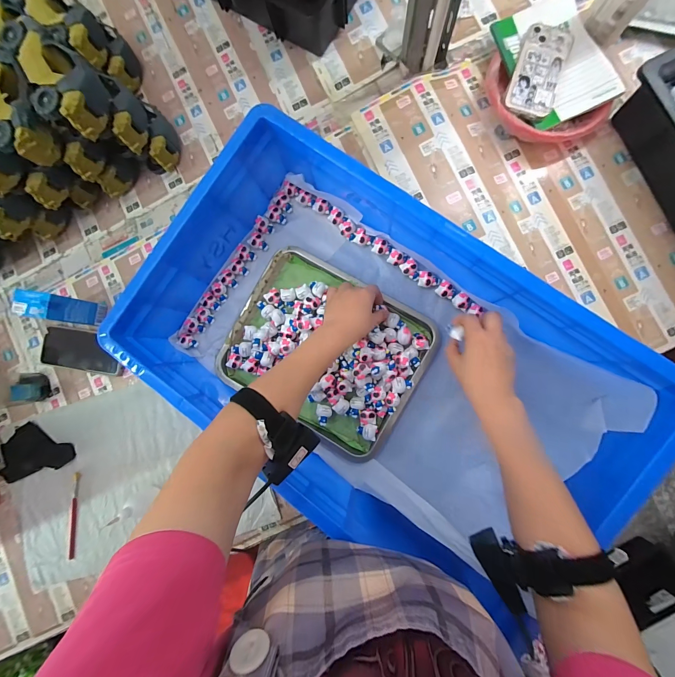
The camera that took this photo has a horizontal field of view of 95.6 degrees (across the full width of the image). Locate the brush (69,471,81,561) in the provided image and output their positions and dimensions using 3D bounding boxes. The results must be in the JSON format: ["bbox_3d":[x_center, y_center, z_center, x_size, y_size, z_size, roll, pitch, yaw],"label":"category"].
[{"bbox_3d":[-0.483,0.327,0.557,0.014,0.011,0.160,4,87,5],"label":"brush"}]

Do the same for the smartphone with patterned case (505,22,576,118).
[{"bbox_3d":[0.327,-0.435,0.493,0.077,0.012,0.157,18,89,6],"label":"smartphone with patterned case"}]

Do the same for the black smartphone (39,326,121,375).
[{"bbox_3d":[-0.482,0.023,0.576,0.168,0.016,0.075,8,88,5],"label":"black smartphone"}]

